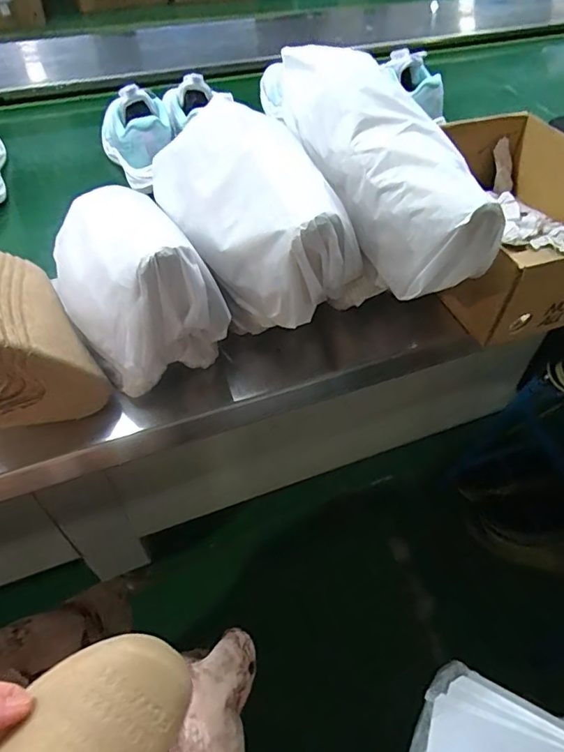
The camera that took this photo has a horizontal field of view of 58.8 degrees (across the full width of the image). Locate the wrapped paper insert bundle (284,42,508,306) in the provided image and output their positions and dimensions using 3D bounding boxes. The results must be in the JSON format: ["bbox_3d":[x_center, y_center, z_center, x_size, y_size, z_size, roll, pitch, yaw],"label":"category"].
[{"bbox_3d":[0.075,-0.187,0.407,0.084,0.108,0.261,-21,70,-18],"label":"wrapped paper insert bundle"}]

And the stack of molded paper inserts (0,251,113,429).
[{"bbox_3d":[-0.231,-0.034,0.412,0.122,0.090,0.137,-22,55,-19],"label":"stack of molded paper inserts"}]

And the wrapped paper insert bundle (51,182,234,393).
[{"bbox_3d":[-0.135,-0.089,0.431,0.109,0.124,0.195,-25,56,-21],"label":"wrapped paper insert bundle"}]

